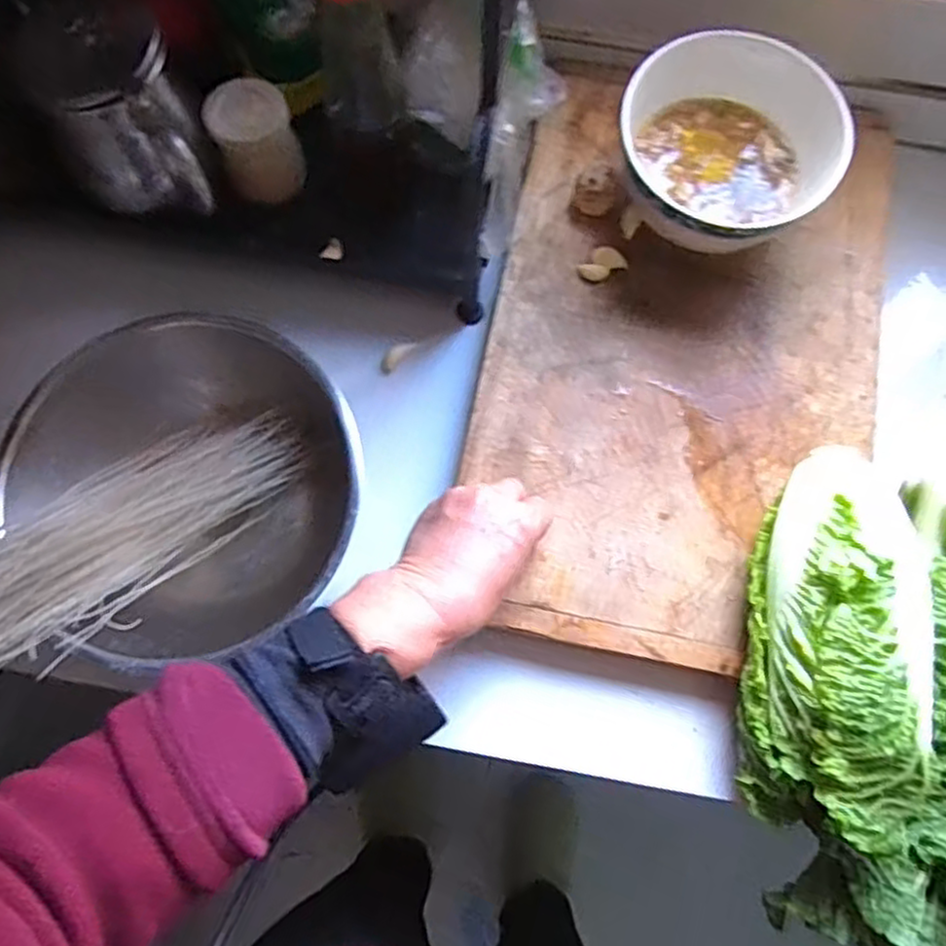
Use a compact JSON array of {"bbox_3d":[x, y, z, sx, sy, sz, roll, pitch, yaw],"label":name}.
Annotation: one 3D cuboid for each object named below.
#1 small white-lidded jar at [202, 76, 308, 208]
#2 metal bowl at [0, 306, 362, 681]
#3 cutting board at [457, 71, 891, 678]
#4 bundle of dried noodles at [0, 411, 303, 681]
[{"bbox_3d":[-0.150,-0.232,0.488,0.056,0.053,0.064,-25,77,-8],"label":"small white-lidded jar"},{"bbox_3d":[-0.181,0.005,0.460,0.201,0.083,0.212,0,75,-2],"label":"metal bowl"},{"bbox_3d":[0.151,-0.087,0.497,0.272,0.029,0.428,13,75,2],"label":"cutting board"},{"bbox_3d":[-0.229,0.045,0.422,0.267,0.044,0.093,-36,78,-33],"label":"bundle of dried noodles"}]

